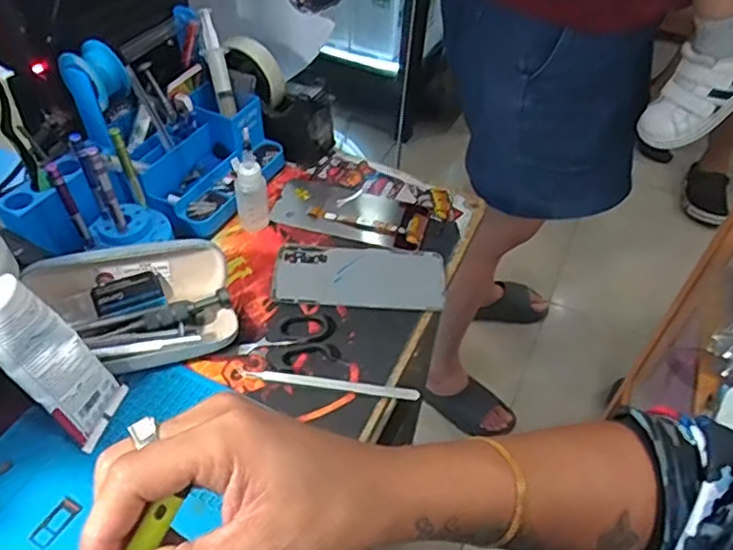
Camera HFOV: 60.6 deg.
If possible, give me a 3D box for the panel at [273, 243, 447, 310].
[{"bbox_3d":[-0.005,-0.001,0.596,0.159,0.008,0.072,3,46,-1],"label":"panel"}]

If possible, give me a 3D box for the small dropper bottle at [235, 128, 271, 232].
[{"bbox_3d":[-0.109,-0.085,0.598,0.031,0.108,0.025,-7,47,-12],"label":"small dropper bottle"}]

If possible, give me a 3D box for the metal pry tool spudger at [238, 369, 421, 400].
[{"bbox_3d":[-0.030,0.089,0.511,0.145,0.004,0.011,6,46,1],"label":"metal pry tool spudger"}]

